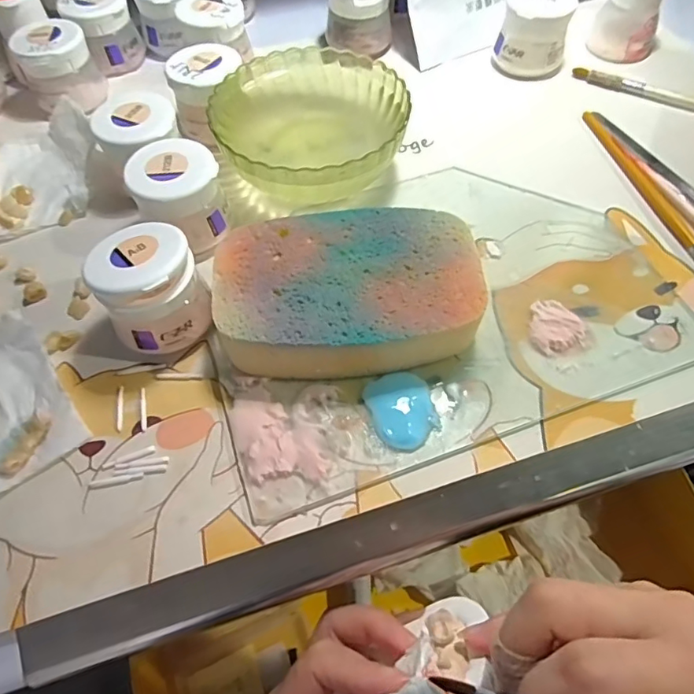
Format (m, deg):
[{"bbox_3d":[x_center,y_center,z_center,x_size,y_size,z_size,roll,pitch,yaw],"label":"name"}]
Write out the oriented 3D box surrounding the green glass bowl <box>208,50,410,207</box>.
[{"bbox_3d":[-0.027,-0.141,0.329,0.113,0.042,0.120,0,62,-1],"label":"green glass bowl"}]

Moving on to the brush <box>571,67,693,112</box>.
[{"bbox_3d":[0.238,-0.191,0.387,0.132,0.011,0.008,27,64,16],"label":"brush"}]

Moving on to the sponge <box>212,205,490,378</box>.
[{"bbox_3d":[0.001,-0.031,0.270,0.133,0.033,0.089,-12,60,-6],"label":"sponge"}]

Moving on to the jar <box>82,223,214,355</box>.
[{"bbox_3d":[-0.101,-0.030,0.264,0.050,0.055,0.054,-1,59,1],"label":"jar"}]

